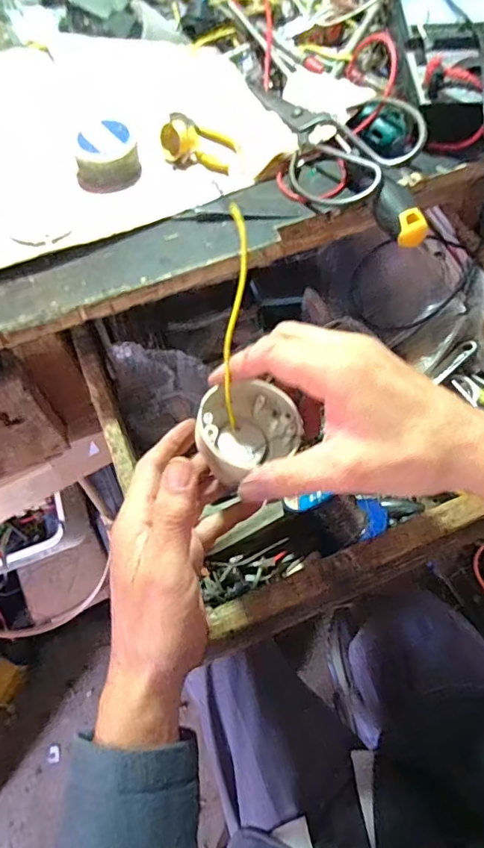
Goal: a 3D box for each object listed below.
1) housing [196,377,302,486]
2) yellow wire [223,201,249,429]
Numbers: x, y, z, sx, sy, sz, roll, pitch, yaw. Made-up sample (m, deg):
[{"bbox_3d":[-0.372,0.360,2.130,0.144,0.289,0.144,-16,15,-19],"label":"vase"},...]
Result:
[{"bbox_3d":[0.003,0.001,0.317,0.064,0.032,0.056,-32,67,-13],"label":"housing"},{"bbox_3d":[-0.005,-0.056,0.292,0.012,0.129,0.013,7,24,5],"label":"yellow wire"}]

